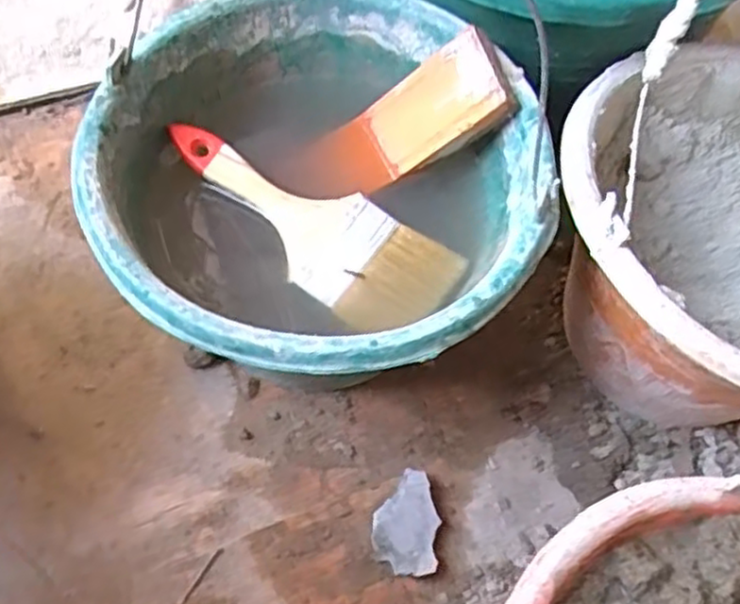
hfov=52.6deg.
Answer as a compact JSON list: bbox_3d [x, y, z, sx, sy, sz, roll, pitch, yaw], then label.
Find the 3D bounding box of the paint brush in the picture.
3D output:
[{"bbox_3d":[-0.041,-0.047,0.464,0.192,0.032,0.070,28,63,13],"label":"paint brush"}]

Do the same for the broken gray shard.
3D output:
[{"bbox_3d":[0.024,0.145,0.492,0.041,0.015,0.063,7,60,1],"label":"broken gray shard"}]

